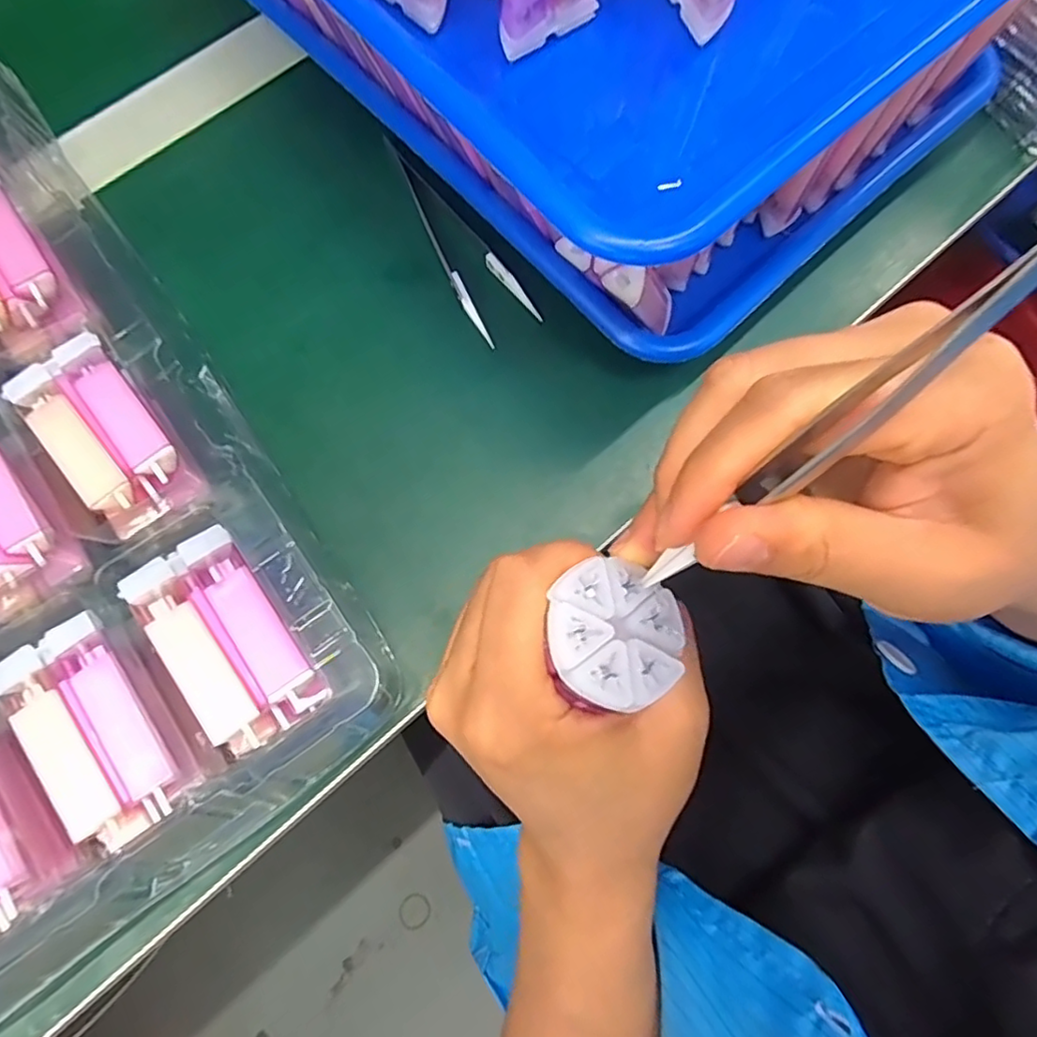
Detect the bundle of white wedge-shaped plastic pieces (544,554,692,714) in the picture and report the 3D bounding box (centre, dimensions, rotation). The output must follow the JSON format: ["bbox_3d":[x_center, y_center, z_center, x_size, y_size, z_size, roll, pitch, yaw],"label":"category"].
[{"bbox_3d":[0.026,0.031,0.168,0.036,0.011,0.038,0,76,0],"label":"bundle of white wedge-shaped plastic pieces"}]

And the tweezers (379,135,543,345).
[{"bbox_3d":[-0.030,-0.135,0.298,0.028,0.011,0.115,-29,77,-7],"label":"tweezers"}]

